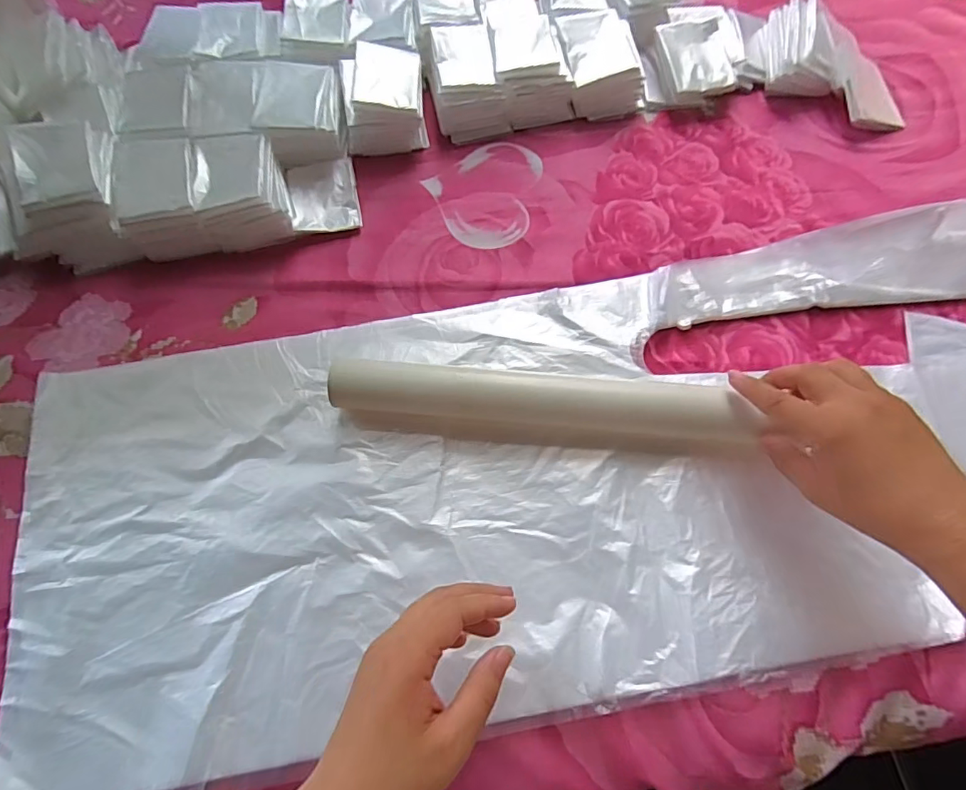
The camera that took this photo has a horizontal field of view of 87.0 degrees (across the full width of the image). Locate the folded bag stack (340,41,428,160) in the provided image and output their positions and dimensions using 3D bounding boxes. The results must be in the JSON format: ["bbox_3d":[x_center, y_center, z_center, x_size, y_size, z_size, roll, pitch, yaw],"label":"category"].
[{"bbox_3d":[-0.100,-0.296,0.514,0.081,0.057,0.092,-6,68,0],"label":"folded bag stack"}]

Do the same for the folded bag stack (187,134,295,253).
[{"bbox_3d":[-0.222,-0.189,0.475,0.077,0.053,0.095,-19,68,-5],"label":"folded bag stack"}]

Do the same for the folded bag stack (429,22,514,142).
[{"bbox_3d":[-0.016,-0.322,0.526,0.071,0.050,0.103,-9,68,-1],"label":"folded bag stack"}]

